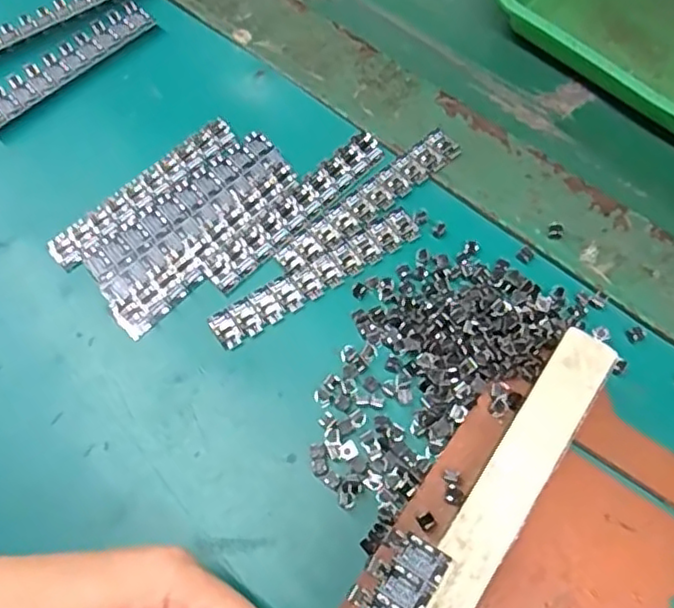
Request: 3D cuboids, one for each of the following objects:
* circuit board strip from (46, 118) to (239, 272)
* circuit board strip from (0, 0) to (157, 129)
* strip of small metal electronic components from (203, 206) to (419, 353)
[{"bbox_3d":[-0.096,-0.057,0.328,0.108,0.004,0.021,-40,70,-14],"label":"circuit board strip"},{"bbox_3d":[-0.151,-0.134,0.363,0.107,0.007,0.022,-40,70,-14],"label":"circuit board strip"},{"bbox_3d":[-0.010,-0.013,0.310,0.107,0.004,0.019,-31,68,-10],"label":"strip of small metal electronic components"}]

